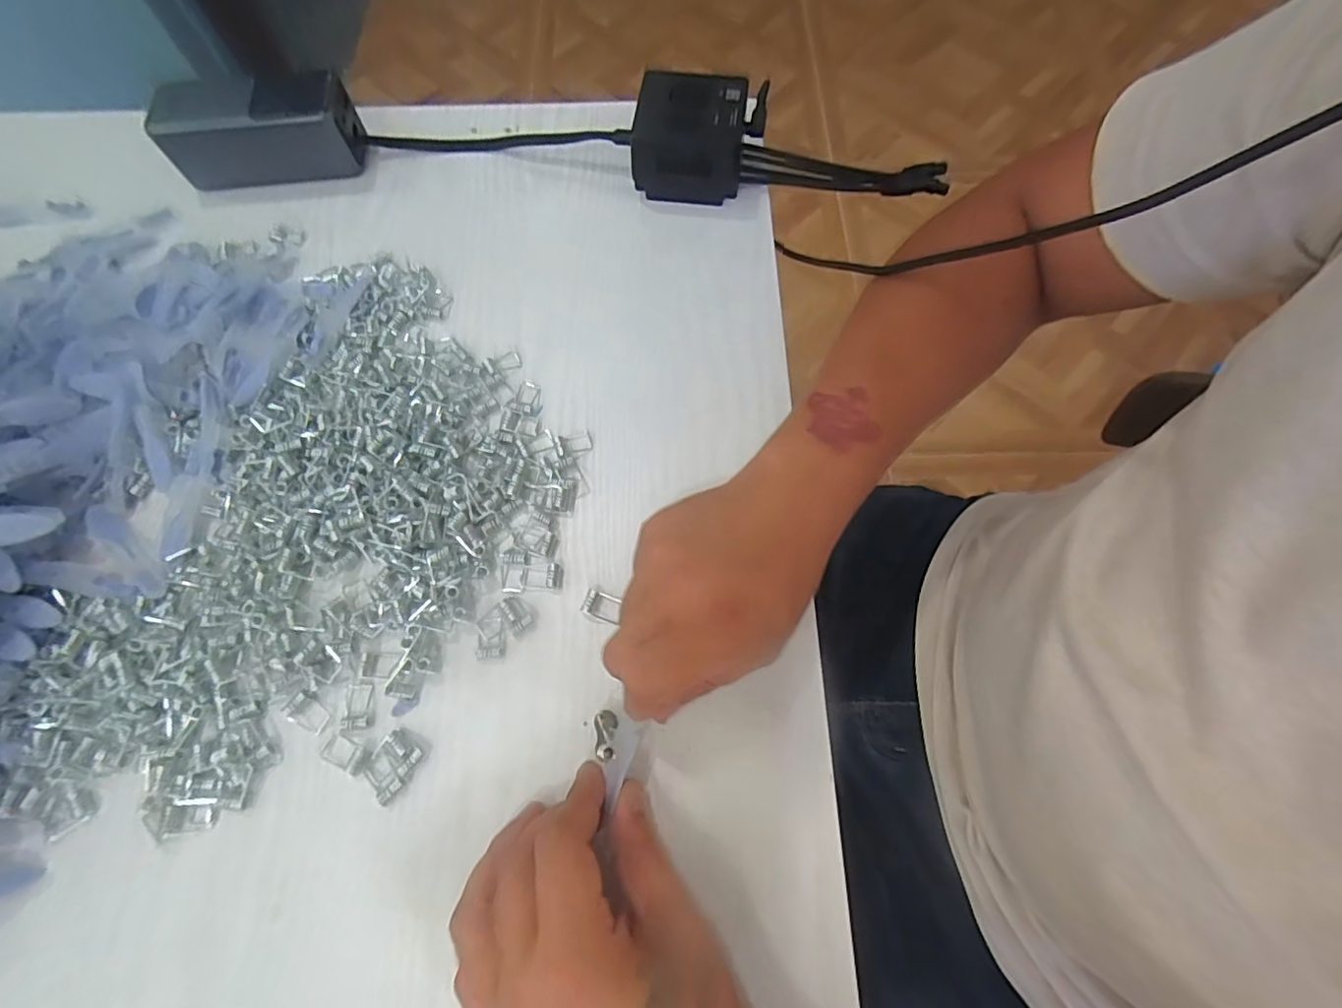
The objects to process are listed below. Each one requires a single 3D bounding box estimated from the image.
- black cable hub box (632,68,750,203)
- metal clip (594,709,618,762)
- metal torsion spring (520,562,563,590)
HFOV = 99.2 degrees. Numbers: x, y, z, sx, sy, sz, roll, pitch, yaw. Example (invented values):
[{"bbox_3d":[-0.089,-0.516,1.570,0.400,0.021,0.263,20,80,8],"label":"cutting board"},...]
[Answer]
[{"bbox_3d":[0.014,-0.272,0.424,0.079,0.050,0.071,7,69,3],"label":"black cable hub box"},{"bbox_3d":[-0.032,0.113,0.281,0.011,0.007,0.032,-6,28,-3],"label":"metal clip"},{"bbox_3d":[-0.073,0.040,0.323,0.024,0.004,0.014,2,69,1],"label":"metal torsion spring"}]

